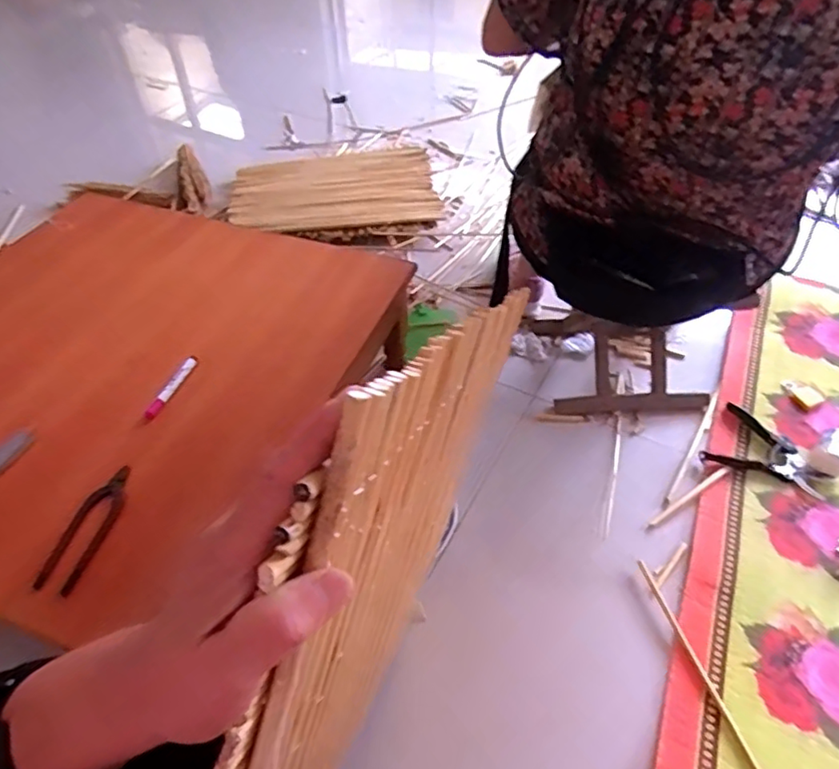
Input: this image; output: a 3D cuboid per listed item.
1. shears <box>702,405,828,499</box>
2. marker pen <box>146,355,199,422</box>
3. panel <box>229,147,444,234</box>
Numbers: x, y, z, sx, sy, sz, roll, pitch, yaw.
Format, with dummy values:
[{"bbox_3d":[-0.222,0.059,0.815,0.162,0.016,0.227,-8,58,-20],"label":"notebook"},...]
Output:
[{"bbox_3d":[0.579,0.108,0.972,0.174,0.016,0.133,23,53,25],"label":"shears"},{"bbox_3d":[-0.336,0.002,0.794,0.013,0.015,0.111,16,49,15],"label":"marker pen"},{"bbox_3d":[-0.231,-0.525,1.585,0.538,0.050,0.442,-7,47,-6],"label":"panel"}]

